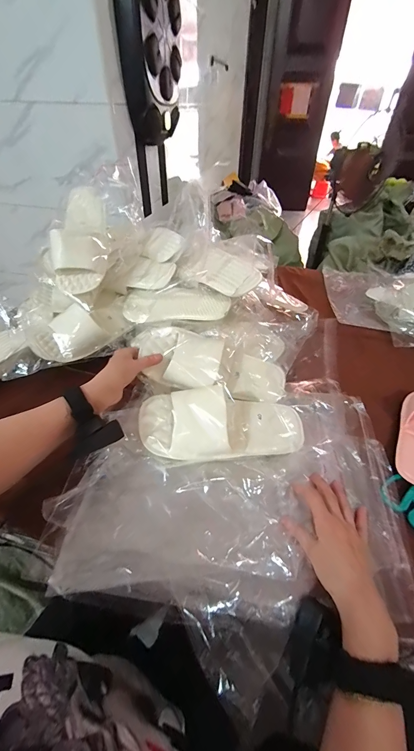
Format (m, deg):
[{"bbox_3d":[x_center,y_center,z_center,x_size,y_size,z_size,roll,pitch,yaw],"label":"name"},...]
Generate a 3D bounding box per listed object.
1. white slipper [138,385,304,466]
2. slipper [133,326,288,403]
[{"bbox_3d":[0.027,0.064,0.466,0.263,0.063,0.122,-8,44,-10],"label":"white slipper"},{"bbox_3d":[0.017,-0.016,0.530,0.260,0.078,0.098,16,41,-10],"label":"slipper"}]

